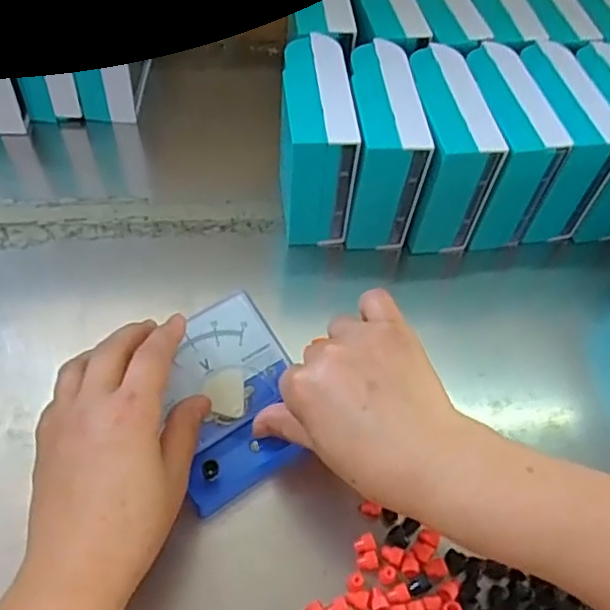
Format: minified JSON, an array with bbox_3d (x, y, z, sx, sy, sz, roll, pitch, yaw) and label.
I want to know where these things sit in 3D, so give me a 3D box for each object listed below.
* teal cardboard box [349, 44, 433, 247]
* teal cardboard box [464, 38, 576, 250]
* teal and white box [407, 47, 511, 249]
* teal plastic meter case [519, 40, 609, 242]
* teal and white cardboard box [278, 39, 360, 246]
[{"bbox_3d":[0.053,-0.117,0.478,0.042,0.102,0.108,-2,55,-7],"label":"teal cardboard box"},{"bbox_3d":[0.144,-0.120,0.487,0.045,0.101,0.112,-6,55,-9],"label":"teal cardboard box"},{"bbox_3d":[0.100,-0.115,0.480,0.046,0.100,0.111,-4,55,-8],"label":"teal and white box"},{"bbox_3d":[0.189,-0.126,0.497,0.044,0.100,0.110,-5,55,-9],"label":"teal plastic meter case"},{"bbox_3d":[0.005,-0.120,0.477,0.049,0.107,0.112,-1,55,-6],"label":"teal and white cardboard box"}]

